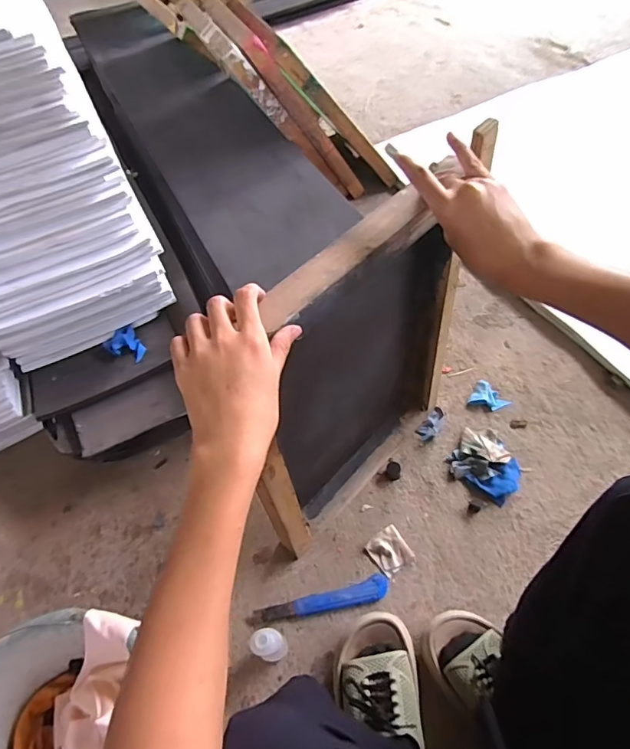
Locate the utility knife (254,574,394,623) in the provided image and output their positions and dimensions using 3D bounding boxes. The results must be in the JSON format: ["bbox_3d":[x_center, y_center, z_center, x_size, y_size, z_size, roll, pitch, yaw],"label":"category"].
[{"bbox_3d":[0.013,0.325,0.666,0.190,0.013,0.032,-15,54,-5],"label":"utility knife"}]

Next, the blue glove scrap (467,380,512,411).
[{"bbox_3d":[0.317,0.041,0.843,0.066,0.012,0.054,25,61,21],"label":"blue glove scrap"}]

